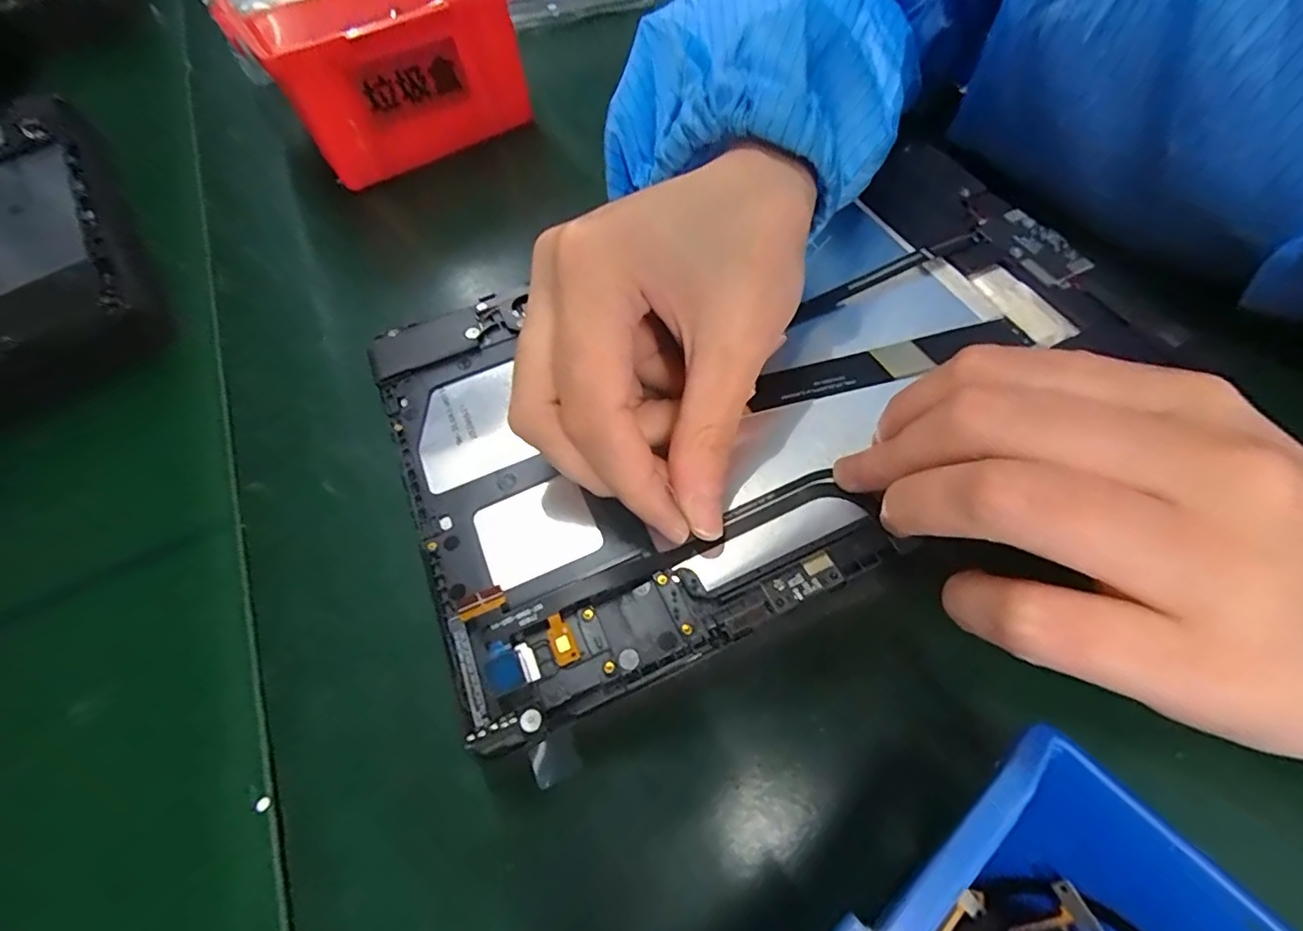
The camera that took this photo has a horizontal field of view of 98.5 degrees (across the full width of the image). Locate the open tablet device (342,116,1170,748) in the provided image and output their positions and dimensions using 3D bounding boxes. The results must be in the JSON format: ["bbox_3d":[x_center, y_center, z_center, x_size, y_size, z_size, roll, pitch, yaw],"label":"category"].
[{"bbox_3d":[0.038,-0.031,0.186,0.241,0.011,0.147,-22,58,-9],"label":"open tablet device"}]

